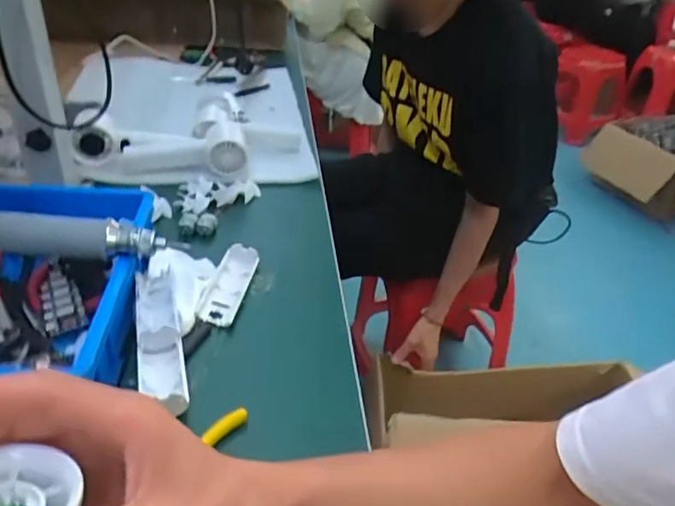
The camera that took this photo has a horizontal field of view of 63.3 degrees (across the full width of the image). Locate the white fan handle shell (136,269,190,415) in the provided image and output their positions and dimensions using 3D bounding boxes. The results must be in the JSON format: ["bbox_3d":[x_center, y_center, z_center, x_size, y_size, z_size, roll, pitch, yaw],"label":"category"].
[{"bbox_3d":[-0.150,0.063,0.456,0.034,0.014,0.171,-9,35,-17],"label":"white fan handle shell"}]

